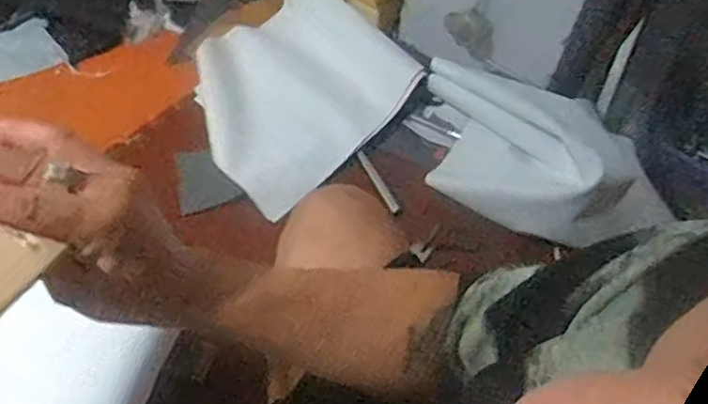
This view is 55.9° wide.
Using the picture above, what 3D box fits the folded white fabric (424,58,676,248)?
[{"bbox_3d":[0.286,-0.080,1.096,0.443,0.120,0.240,29,58,15],"label":"folded white fabric"}]

